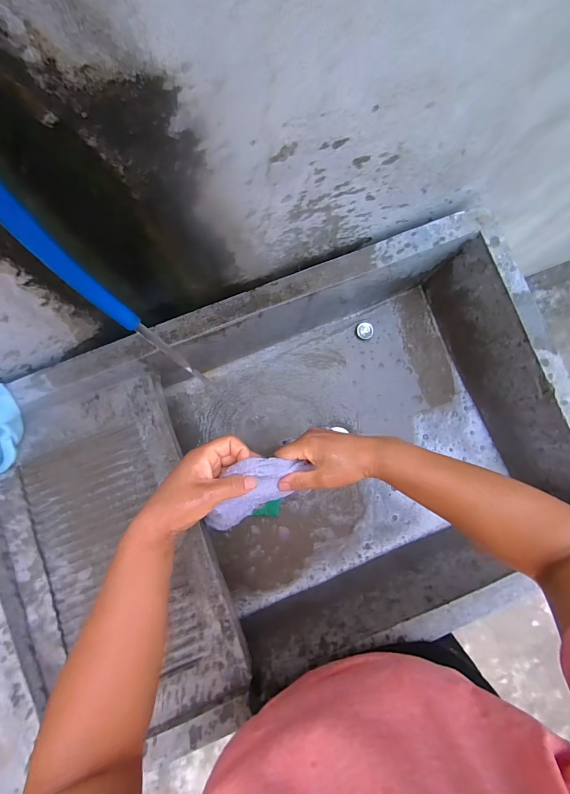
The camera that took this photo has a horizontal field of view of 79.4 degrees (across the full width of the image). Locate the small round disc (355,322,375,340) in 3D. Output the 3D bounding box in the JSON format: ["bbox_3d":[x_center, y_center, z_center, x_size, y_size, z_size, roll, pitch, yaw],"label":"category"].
[{"bbox_3d":[0.161,-0.133,0.687,0.035,0.006,0.034,0,84,-2],"label":"small round disc"}]

